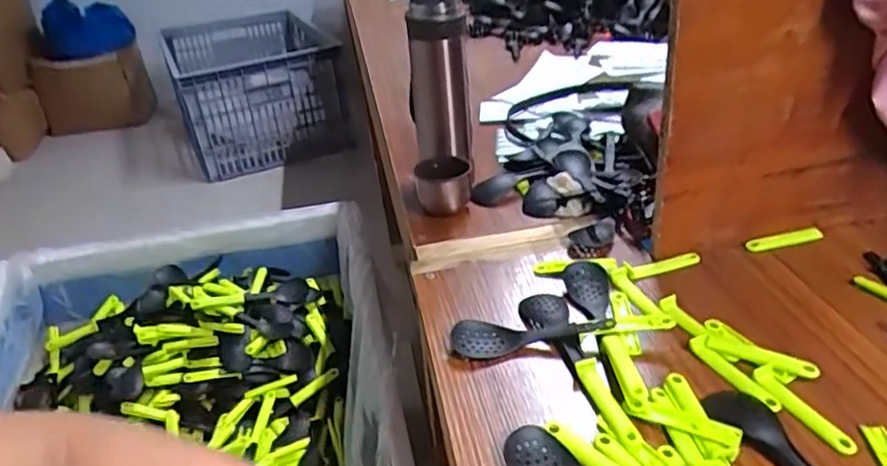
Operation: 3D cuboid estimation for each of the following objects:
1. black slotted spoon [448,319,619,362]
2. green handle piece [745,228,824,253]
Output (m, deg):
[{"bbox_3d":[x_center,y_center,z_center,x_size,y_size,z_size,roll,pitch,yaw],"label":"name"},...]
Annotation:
[{"bbox_3d":[0.071,0.084,0.505,0.127,0.021,0.030,-2,32,6],"label":"black slotted spoon"},{"bbox_3d":[0.331,0.008,0.607,0.075,0.012,0.011,-10,32,-7],"label":"green handle piece"}]

